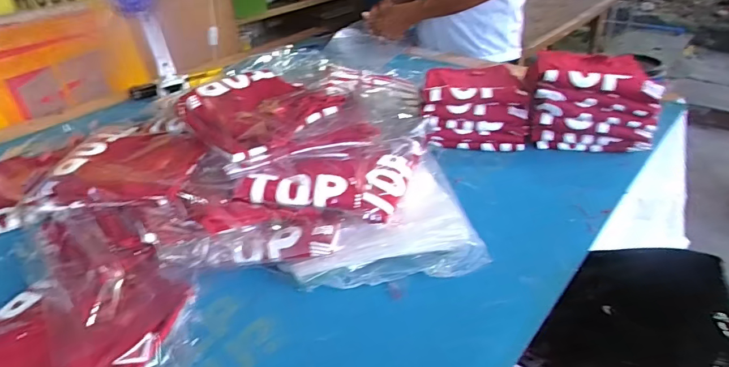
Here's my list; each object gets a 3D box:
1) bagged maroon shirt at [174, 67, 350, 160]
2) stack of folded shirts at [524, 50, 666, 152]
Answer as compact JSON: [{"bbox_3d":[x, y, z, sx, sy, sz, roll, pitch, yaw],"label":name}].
[{"bbox_3d":[-0.171,-0.122,0.718,0.204,0.043,0.241,-30,41,-33],"label":"bagged maroon shirt"},{"bbox_3d":[0.414,-0.168,0.826,0.197,0.141,0.228,7,35,18],"label":"stack of folded shirts"}]

